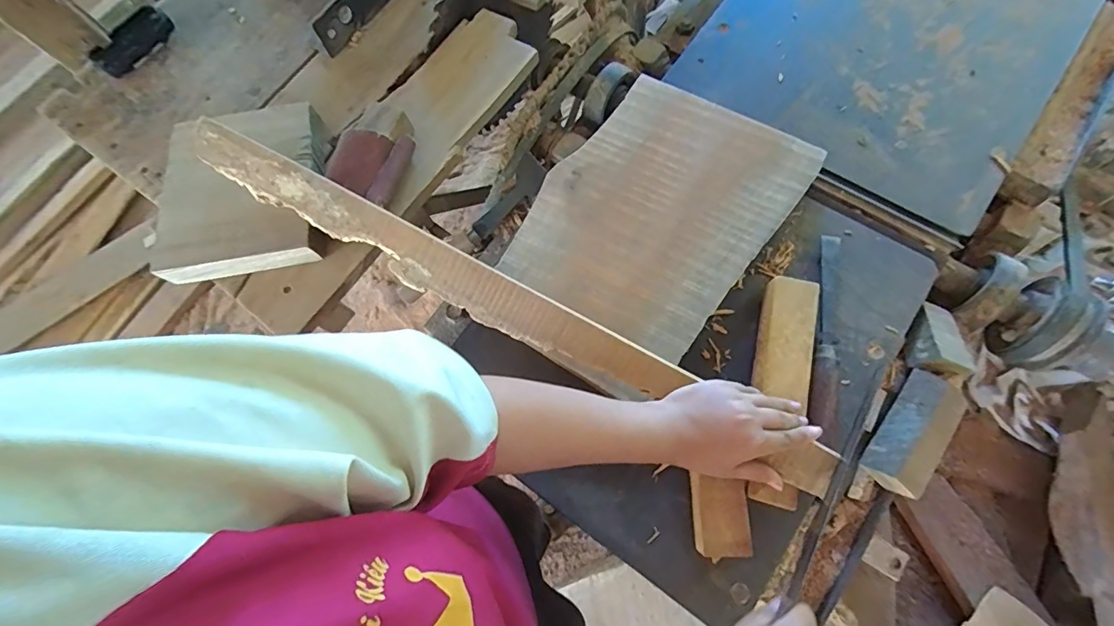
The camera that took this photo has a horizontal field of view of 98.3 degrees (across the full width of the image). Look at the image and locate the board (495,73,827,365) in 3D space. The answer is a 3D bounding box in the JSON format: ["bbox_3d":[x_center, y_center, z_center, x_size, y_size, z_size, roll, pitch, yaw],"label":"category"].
[{"bbox_3d":[0.114,-0.118,0.545,0.238,0.026,0.302,33,79,13],"label":"board"}]

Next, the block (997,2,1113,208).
[{"bbox_3d":[0.630,-0.258,0.587,0.064,0.035,0.298,35,80,14],"label":"block"}]

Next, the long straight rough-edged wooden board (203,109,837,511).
[{"bbox_3d":[-0.068,-0.022,0.474,0.706,0.025,0.053,28,78,8],"label":"long straight rough-edged wooden board"}]

